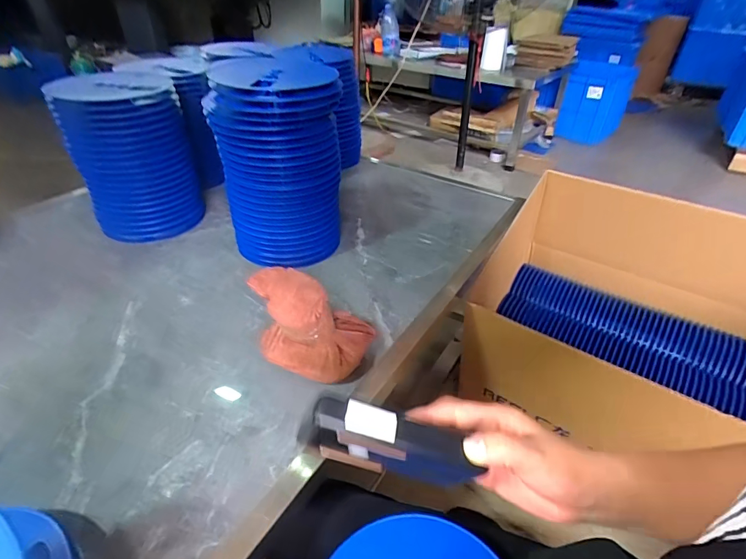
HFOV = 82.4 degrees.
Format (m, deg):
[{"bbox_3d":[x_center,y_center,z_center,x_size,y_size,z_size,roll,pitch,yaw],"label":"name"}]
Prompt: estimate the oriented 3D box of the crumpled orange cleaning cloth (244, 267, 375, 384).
[{"bbox_3d":[-0.061,0.051,0.481,0.134,0.137,0.077,-4,37,-9],"label":"crumpled orange cleaning cloth"}]

